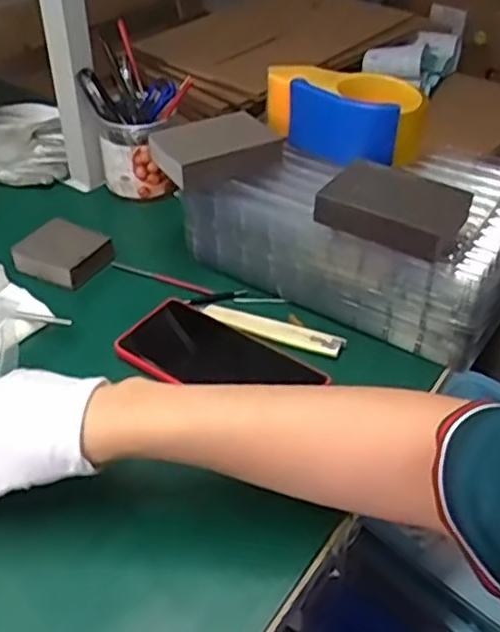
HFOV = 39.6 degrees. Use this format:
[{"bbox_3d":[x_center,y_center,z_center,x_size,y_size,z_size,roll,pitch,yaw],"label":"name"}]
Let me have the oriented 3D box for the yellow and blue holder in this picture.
[{"bbox_3d":[0.089,-0.184,0.644,0.138,0.073,0.072,31,48,29],"label":"yellow and blue holder"}]

